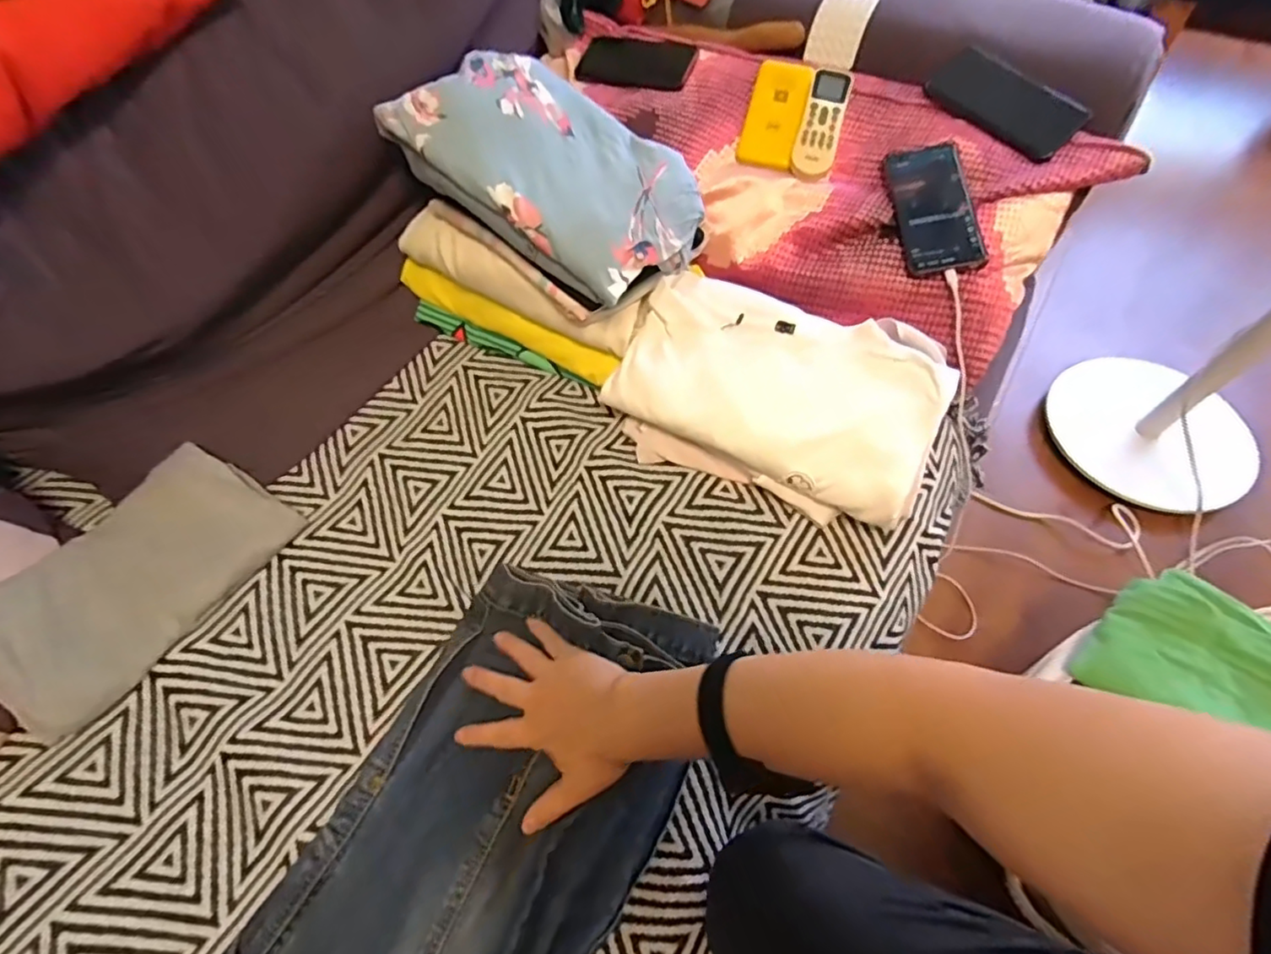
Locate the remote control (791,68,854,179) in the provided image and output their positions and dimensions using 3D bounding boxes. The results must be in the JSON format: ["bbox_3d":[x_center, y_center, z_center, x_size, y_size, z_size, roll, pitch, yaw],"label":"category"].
[{"bbox_3d":[0.223,-0.425,0.705,0.051,0.017,0.141,15,83,11],"label":"remote control"}]

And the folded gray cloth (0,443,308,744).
[{"bbox_3d":[-0.468,0.092,0.556,0.137,0.017,0.255,43,60,-8],"label":"folded gray cloth"}]

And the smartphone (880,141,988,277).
[{"bbox_3d":[0.322,-0.292,0.639,0.078,0.013,0.165,-9,73,11],"label":"smartphone"}]

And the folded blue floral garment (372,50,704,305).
[{"bbox_3d":[-0.084,-0.319,0.605,0.317,0.066,0.182,38,72,5],"label":"folded blue floral garment"}]

